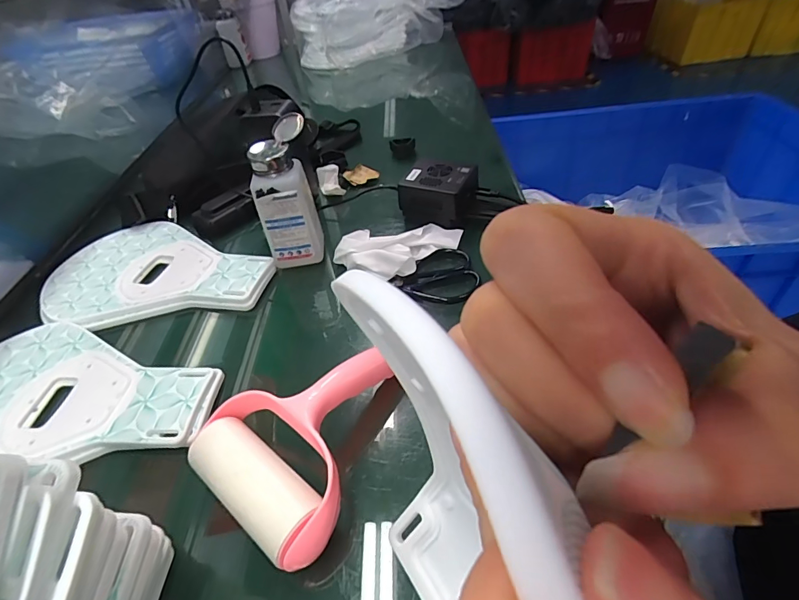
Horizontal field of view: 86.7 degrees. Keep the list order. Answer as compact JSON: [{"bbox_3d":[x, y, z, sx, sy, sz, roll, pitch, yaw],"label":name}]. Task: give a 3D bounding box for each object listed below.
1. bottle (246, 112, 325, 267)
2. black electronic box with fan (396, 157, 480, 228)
[{"bbox_3d":[-0.118,-0.112,0.448,0.061,0.133,0.061,-10,43,-3],"label":"bottle"},{"bbox_3d":[0.049,-0.132,0.515,0.079,0.050,0.072,20,50,26],"label":"black electronic box with fan"}]

